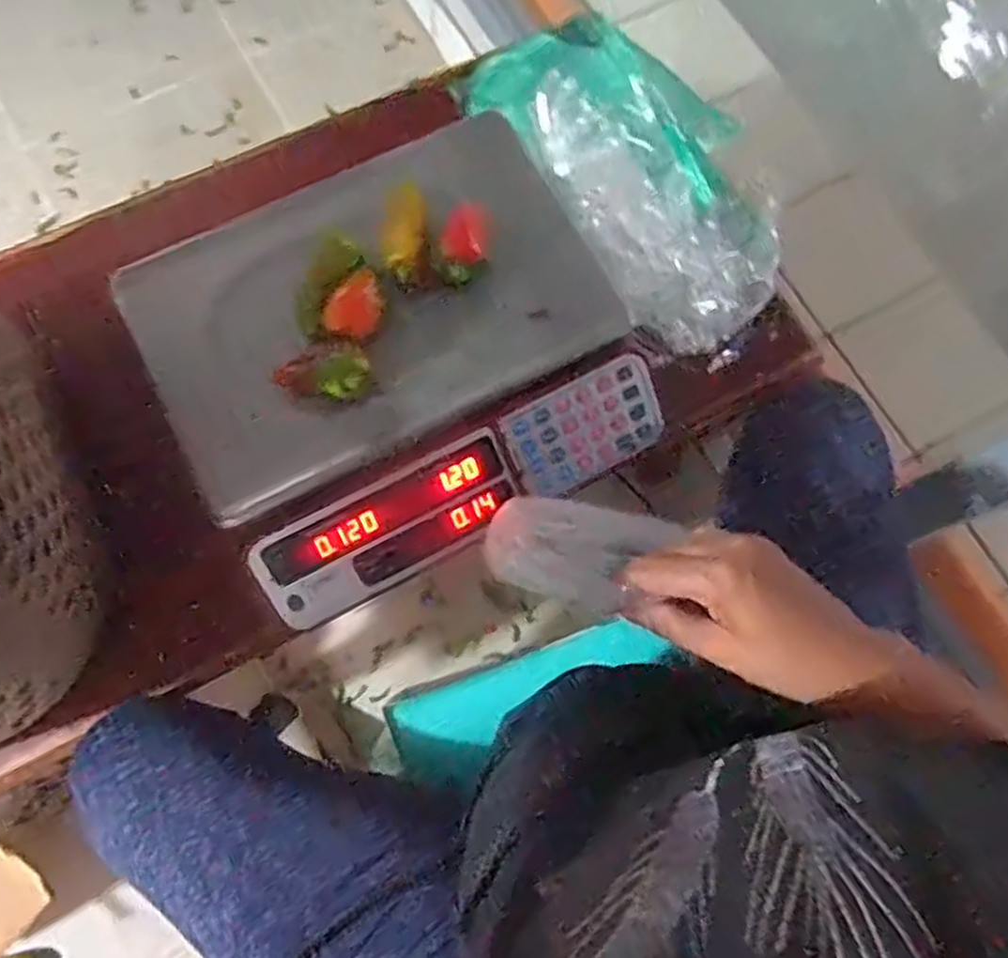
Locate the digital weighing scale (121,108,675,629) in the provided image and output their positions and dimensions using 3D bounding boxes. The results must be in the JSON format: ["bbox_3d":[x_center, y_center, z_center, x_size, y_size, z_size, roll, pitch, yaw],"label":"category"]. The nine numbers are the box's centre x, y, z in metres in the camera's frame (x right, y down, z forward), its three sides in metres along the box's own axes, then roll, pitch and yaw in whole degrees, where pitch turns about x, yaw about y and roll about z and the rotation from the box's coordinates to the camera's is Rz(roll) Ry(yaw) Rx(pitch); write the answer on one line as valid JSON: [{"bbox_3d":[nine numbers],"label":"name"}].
[{"bbox_3d":[-0.077,-0.087,0.565,0.327,0.119,0.261,-28,77,-8],"label":"digital weighing scale"}]

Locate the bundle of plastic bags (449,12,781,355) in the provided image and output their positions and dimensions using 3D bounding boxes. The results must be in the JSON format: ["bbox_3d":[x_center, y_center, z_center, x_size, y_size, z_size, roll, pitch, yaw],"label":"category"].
[{"bbox_3d":[0.108,-0.284,0.659,0.163,0.104,0.353,-26,77,-8],"label":"bundle of plastic bags"}]

